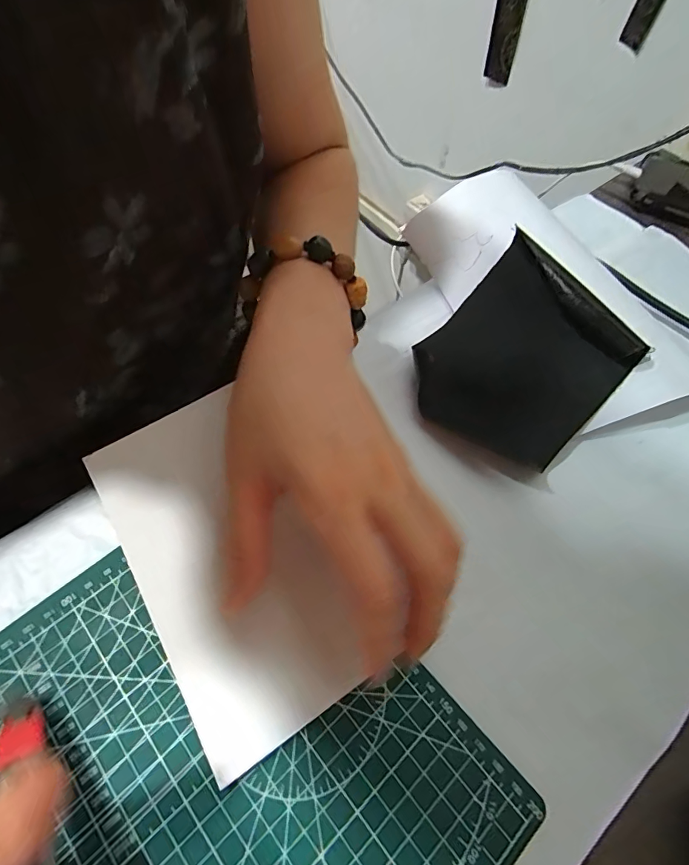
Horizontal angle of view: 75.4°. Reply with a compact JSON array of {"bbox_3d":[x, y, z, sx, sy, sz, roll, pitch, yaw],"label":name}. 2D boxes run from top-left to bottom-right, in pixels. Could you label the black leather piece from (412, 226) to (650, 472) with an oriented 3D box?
[{"bbox_3d":[0.112,-0.050,0.291,0.117,0.041,0.139,41,66,19],"label":"black leather piece"}]

